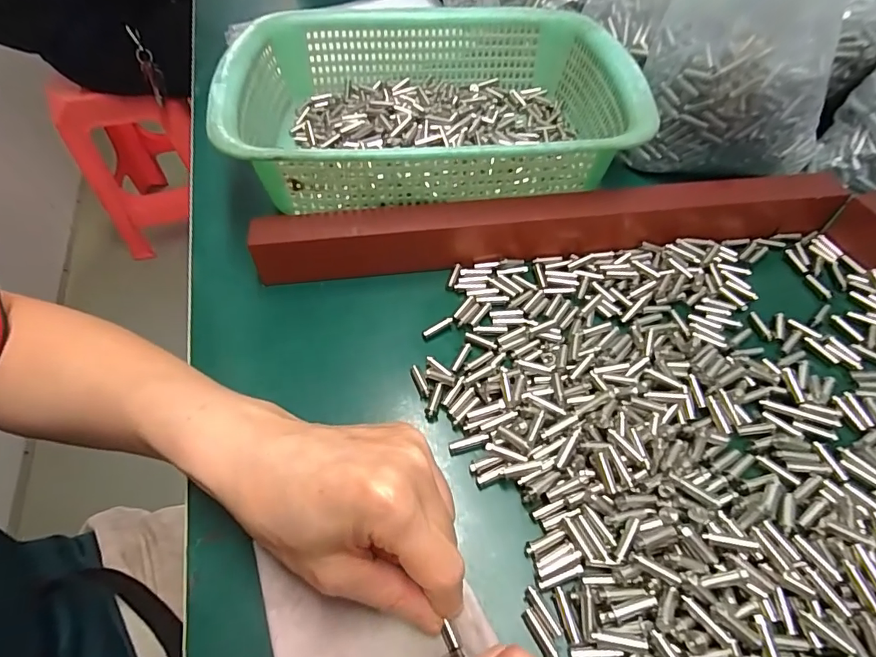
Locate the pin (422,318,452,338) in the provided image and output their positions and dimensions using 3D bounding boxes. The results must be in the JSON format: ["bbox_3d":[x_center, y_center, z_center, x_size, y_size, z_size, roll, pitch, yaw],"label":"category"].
[{"bbox_3d":[0.000,-0.001,0.295,0.022,0.004,0.004,-31,60,-20],"label":"pin"}]

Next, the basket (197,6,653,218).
[{"bbox_3d":[-0.005,-0.177,0.373,0.284,0.073,0.223,-2,54,1],"label":"basket"}]

